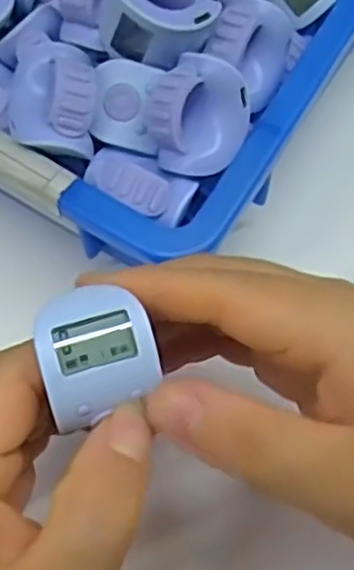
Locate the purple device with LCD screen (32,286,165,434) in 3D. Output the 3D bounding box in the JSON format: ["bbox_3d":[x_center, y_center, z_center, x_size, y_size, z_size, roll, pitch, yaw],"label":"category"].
[{"bbox_3d":[-0.022,0.018,0.203,0.028,0.017,0.034,-18,93,-8],"label":"purple device with LCD screen"}]

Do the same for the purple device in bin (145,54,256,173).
[{"bbox_3d":[0.008,-0.061,0.267,0.038,0.026,0.038,-1,104,-4],"label":"purple device in bin"}]

